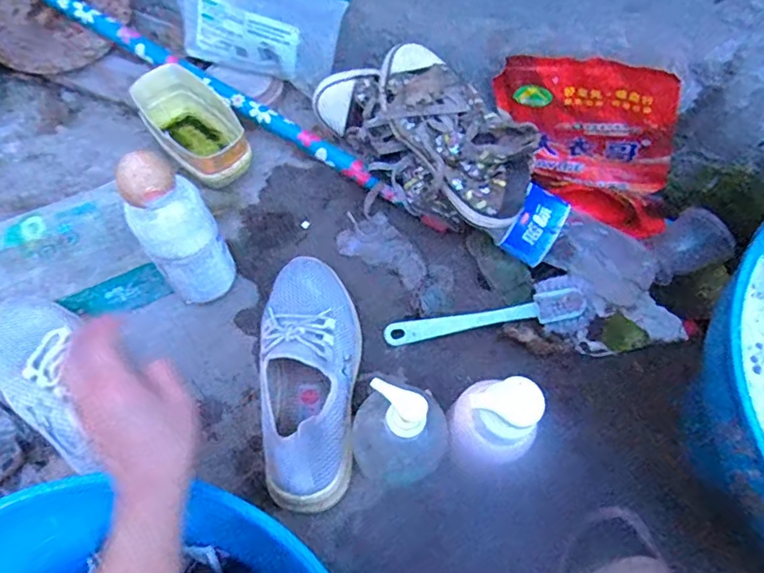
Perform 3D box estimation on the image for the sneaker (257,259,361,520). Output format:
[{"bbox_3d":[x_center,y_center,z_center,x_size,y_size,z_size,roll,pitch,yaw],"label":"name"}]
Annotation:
[{"bbox_3d":[-0.062,0.077,0.503,0.090,0.084,0.232,-2,63,-3],"label":"sneaker"}]

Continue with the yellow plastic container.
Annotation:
[{"bbox_3d":[-0.214,-0.178,0.633,0.085,0.070,0.148,-31,68,-17],"label":"yellow plastic container"}]

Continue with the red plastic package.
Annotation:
[{"bbox_3d":[0.206,-0.152,0.588,0.198,0.149,0.100,22,64,8],"label":"red plastic package"}]

